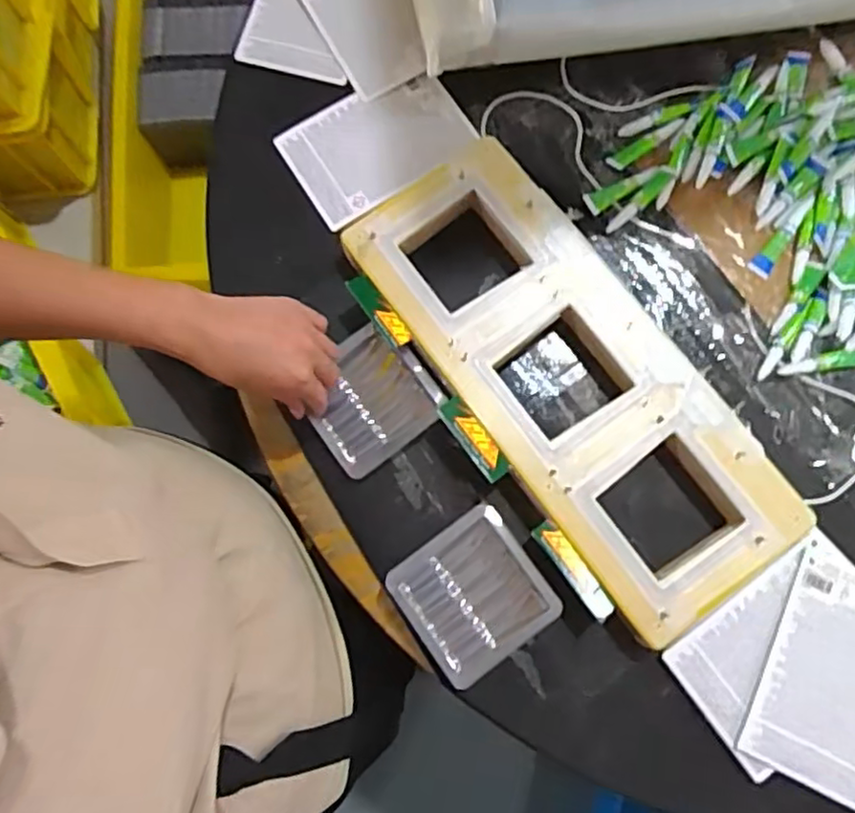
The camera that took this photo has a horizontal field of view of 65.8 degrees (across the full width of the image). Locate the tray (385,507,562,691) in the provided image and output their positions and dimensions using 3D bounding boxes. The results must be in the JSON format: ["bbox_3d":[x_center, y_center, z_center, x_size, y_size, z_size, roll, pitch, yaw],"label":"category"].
[{"bbox_3d":[0.036,0.152,0.535,0.106,0.030,0.104,-34,79,-7],"label":"tray"}]

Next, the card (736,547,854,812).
[{"bbox_3d":[0.328,0.217,0.525,0.118,0.006,0.169,26,77,3],"label":"card"}]

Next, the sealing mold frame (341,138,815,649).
[{"bbox_3d":[0.114,-0.026,0.560,0.168,0.040,0.422,-36,80,-8],"label":"sealing mold frame"}]

